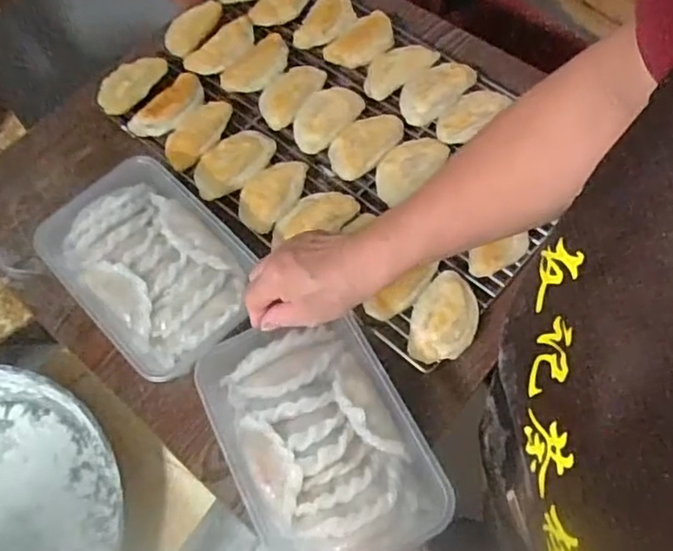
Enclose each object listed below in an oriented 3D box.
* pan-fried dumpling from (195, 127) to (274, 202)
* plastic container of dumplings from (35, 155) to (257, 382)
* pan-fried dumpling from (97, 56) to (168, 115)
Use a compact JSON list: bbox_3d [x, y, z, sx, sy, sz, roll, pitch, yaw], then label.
[{"bbox_3d":[-0.117,-0.126,0.660,0.056,0.020,0.098,37,71,19],"label":"pan-fried dumpling"},{"bbox_3d":[-0.179,-0.006,0.590,0.150,0.055,0.219,-42,69,-16],"label":"plastic container of dumplings"},{"bbox_3d":[-0.247,-0.233,0.711,0.039,0.024,0.090,35,71,18],"label":"pan-fried dumpling"}]

